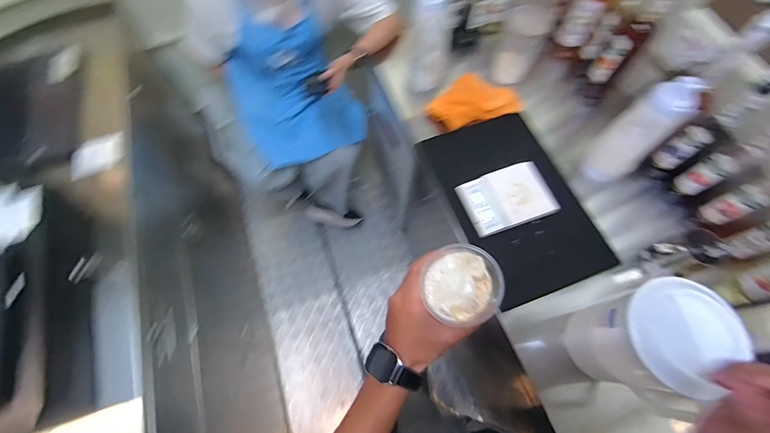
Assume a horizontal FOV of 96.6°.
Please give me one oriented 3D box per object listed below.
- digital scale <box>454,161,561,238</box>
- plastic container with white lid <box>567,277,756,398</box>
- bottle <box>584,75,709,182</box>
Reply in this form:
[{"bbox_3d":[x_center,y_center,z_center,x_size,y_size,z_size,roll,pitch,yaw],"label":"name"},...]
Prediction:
[{"bbox_3d":[0.280,-0.042,0.783,0.193,0.031,0.134,-18,68,-8],"label":"digital scale"},{"bbox_3d":[0.414,0.191,0.565,0.144,0.222,0.122,-23,68,-10],"label":"plastic container with white lid"},{"bbox_3d":[0.519,-0.166,0.704,0.069,0.256,0.082,-37,71,-15],"label":"bottle"}]

